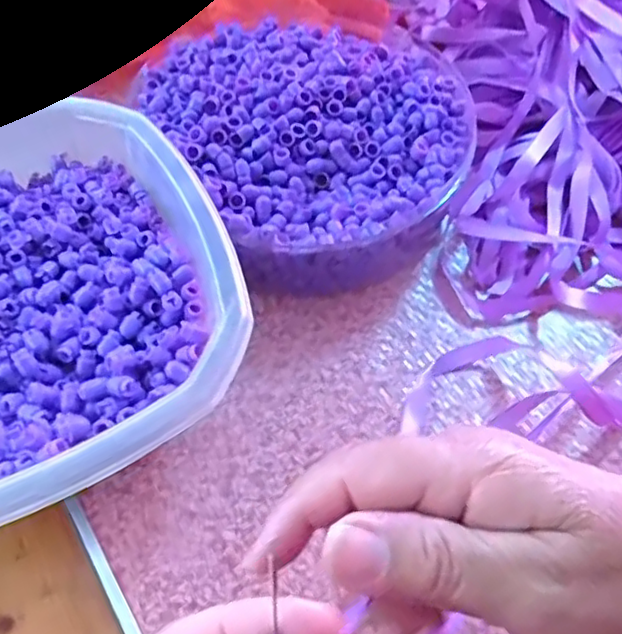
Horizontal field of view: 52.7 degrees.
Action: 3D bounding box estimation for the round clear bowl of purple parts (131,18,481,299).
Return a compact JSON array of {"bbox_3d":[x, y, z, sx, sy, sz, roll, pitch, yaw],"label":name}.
[{"bbox_3d":[0.006,-0.107,0.381,0.173,0.059,0.182,1,57,-1],"label":"round clear bowl of purple parts"}]

